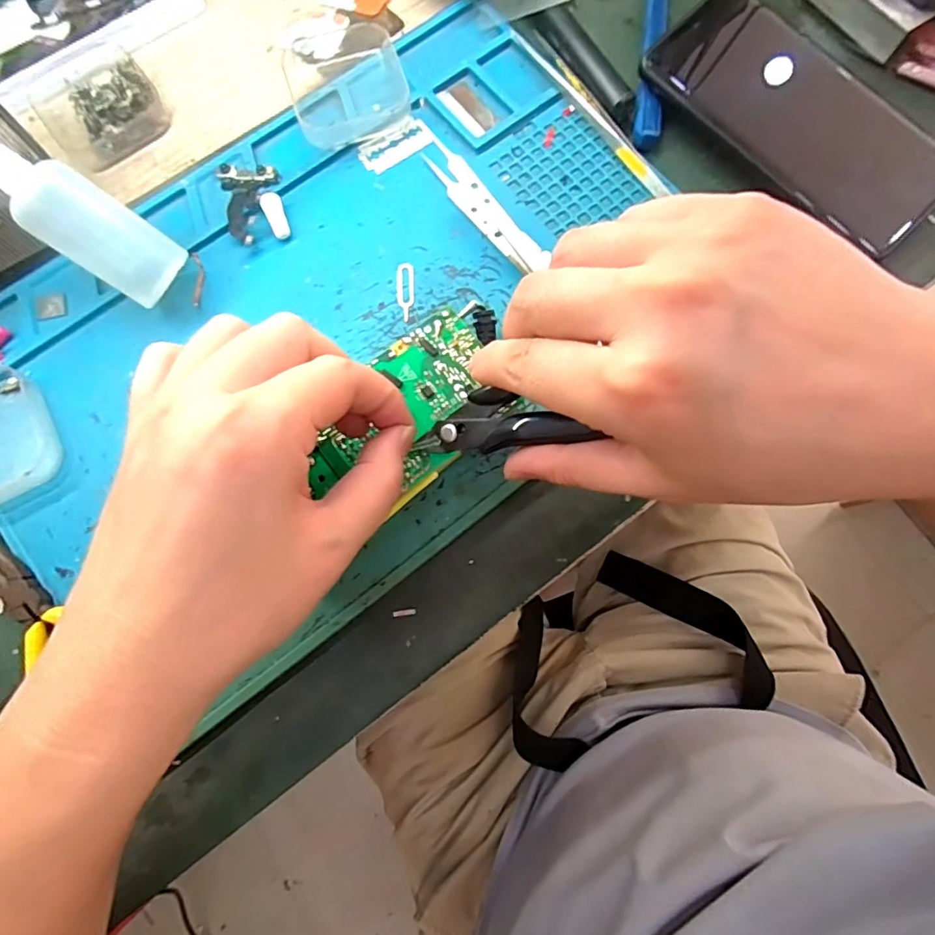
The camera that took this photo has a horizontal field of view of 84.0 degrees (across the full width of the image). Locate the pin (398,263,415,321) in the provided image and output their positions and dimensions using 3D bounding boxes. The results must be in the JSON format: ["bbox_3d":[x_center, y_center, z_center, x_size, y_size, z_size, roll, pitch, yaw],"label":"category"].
[{"bbox_3d":[-0.032,-0.093,0.272,0.009,0.004,0.034,-2,77,0],"label":"pin"}]

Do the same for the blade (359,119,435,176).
[{"bbox_3d":[-0.040,-0.181,0.292,0.042,0.004,0.019,-31,79,-6],"label":"blade"}]

